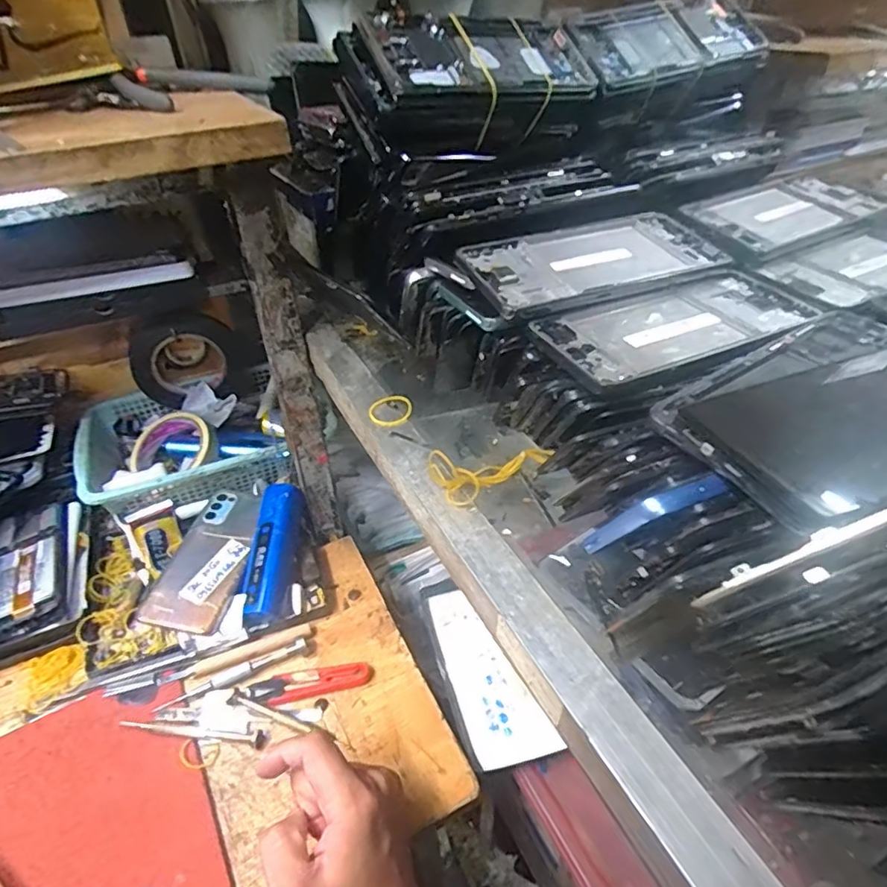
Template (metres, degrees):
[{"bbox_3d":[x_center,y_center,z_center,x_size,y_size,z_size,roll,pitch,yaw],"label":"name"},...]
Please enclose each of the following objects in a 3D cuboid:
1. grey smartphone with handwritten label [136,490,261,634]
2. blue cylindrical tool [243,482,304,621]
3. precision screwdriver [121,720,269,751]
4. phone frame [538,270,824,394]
[{"bbox_3d":[-0.227,0.108,0.551,0.072,0.010,0.152,9,45,-2],"label":"grey smartphone with handwritten label"},{"bbox_3d":[-0.164,0.104,0.553,0.035,0.040,0.132,1,61,4],"label":"blue cylindrical tool"},{"bbox_3d":[-0.193,0.224,0.442,0.114,0.004,0.011,6,39,3],"label":"precision screwdriver"},{"bbox_3d":[0.133,-0.067,0.316,0.155,0.011,0.070,-17,41,-17],"label":"phone frame"}]

